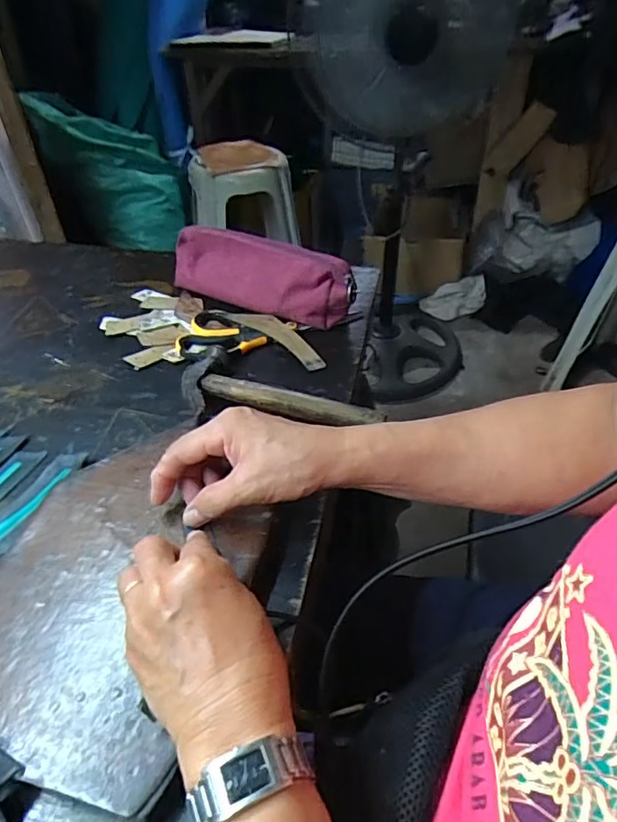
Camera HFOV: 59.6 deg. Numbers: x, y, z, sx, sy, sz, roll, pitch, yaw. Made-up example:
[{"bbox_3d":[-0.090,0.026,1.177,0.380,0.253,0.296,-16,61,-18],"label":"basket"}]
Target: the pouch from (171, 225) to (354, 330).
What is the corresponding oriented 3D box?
[{"bbox_3d":[-0.063,-0.155,0.616,0.237,0.076,0.048,19,47,23],"label":"pouch"}]

